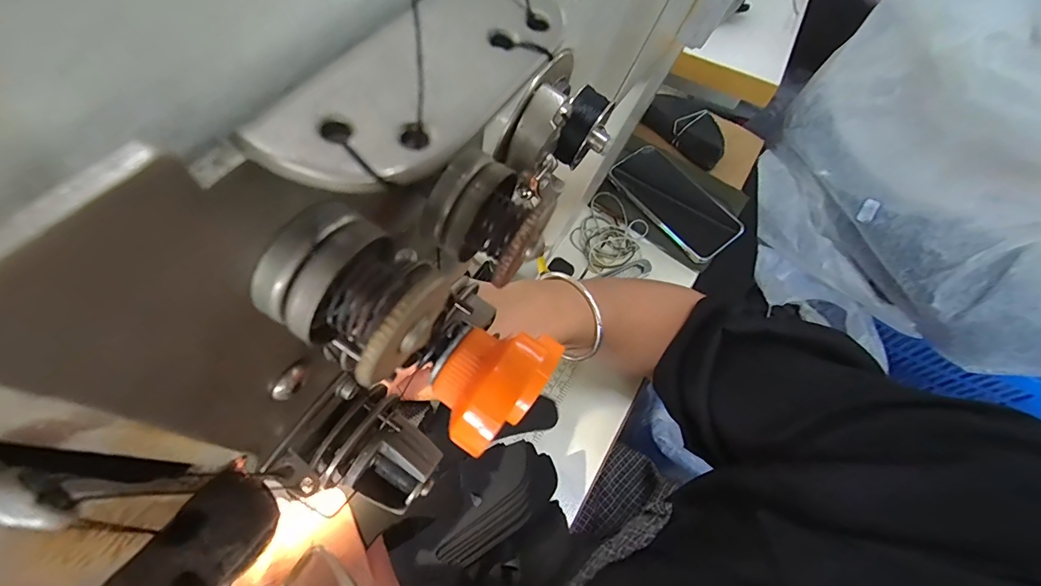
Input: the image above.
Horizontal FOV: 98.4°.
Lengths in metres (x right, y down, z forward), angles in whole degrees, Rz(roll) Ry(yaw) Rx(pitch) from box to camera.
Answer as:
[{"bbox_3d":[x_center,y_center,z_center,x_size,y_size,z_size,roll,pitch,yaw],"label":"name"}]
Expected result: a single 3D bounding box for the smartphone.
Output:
[{"bbox_3d":[0.186,-0.111,0.543,0.082,0.014,0.158,-35,74,-20],"label":"smartphone"}]

